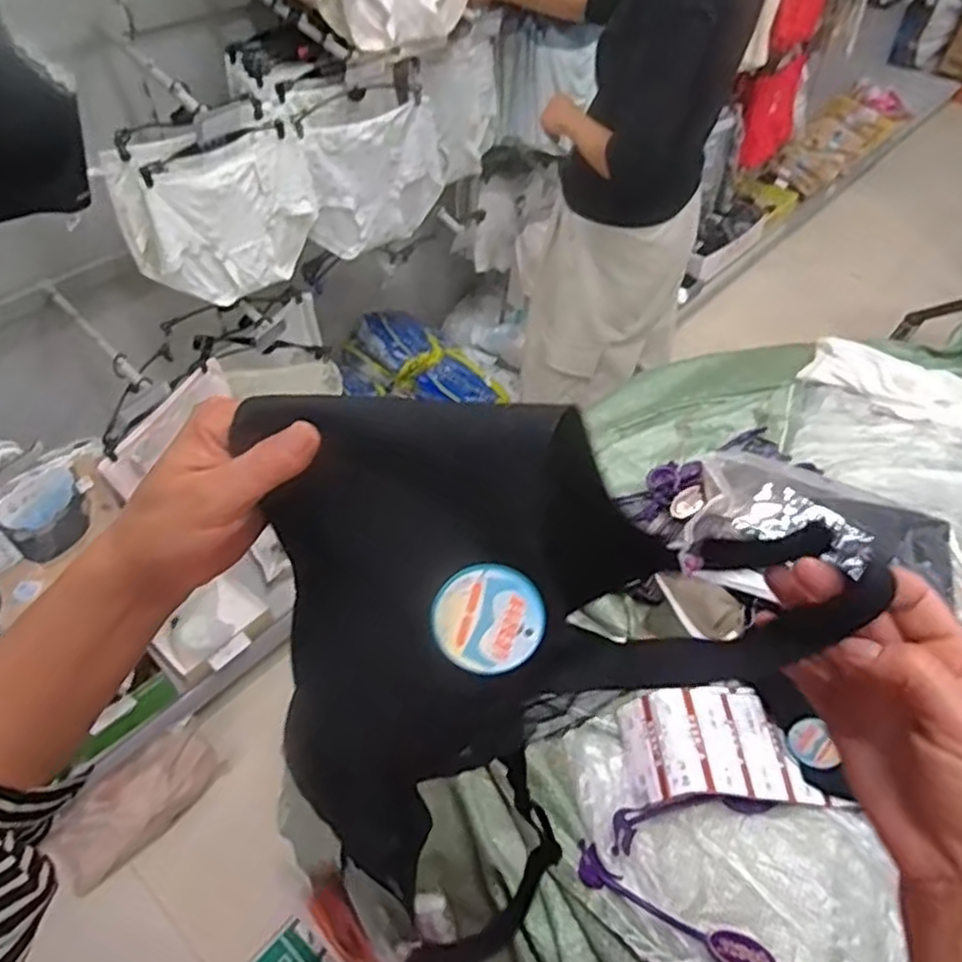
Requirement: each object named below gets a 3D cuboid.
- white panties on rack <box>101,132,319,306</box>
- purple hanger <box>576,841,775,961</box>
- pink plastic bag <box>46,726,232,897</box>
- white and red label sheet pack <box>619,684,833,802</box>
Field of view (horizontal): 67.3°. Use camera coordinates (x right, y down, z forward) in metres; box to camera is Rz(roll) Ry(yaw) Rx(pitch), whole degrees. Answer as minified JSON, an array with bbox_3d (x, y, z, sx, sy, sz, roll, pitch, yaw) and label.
[{"bbox_3d":[-0.458,-0.490,1.319,0.364,0.273,0.083,-31,54,-26],"label":"white panties on rack"},{"bbox_3d":[0.181,0.351,0.519,0.243,0.025,0.087,16,49,16],"label":"purple hanger"},{"bbox_3d":[-0.711,0.663,1.501,0.157,0.057,0.337,34,56,28],"label":"pink plastic bag"},{"bbox_3d":[0.204,0.230,0.630,0.150,0.034,0.107,-6,47,-5],"label":"white and red label sheet pack"}]

